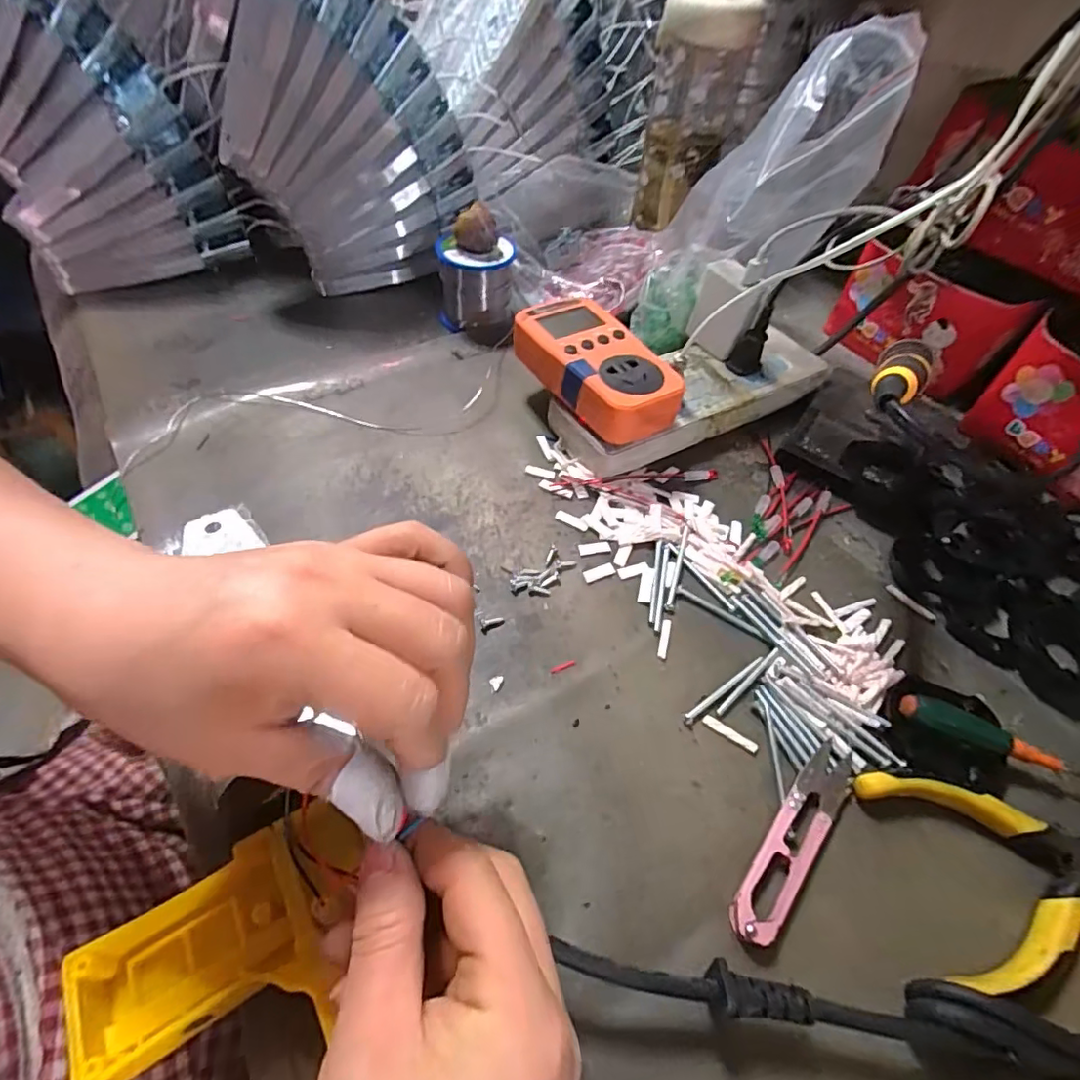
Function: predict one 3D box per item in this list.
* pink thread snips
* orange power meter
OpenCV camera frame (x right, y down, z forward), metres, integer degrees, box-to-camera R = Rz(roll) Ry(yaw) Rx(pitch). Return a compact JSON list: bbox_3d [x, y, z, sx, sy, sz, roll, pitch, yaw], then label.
[{"bbox_3d":[0.118,0.136,0.255,0.021,0.010,0.101,39,60,22],"label":"pink thread snips"},{"bbox_3d":[0.039,-0.120,0.384,0.062,0.030,0.126,-24,58,-22],"label":"orange power meter"}]

